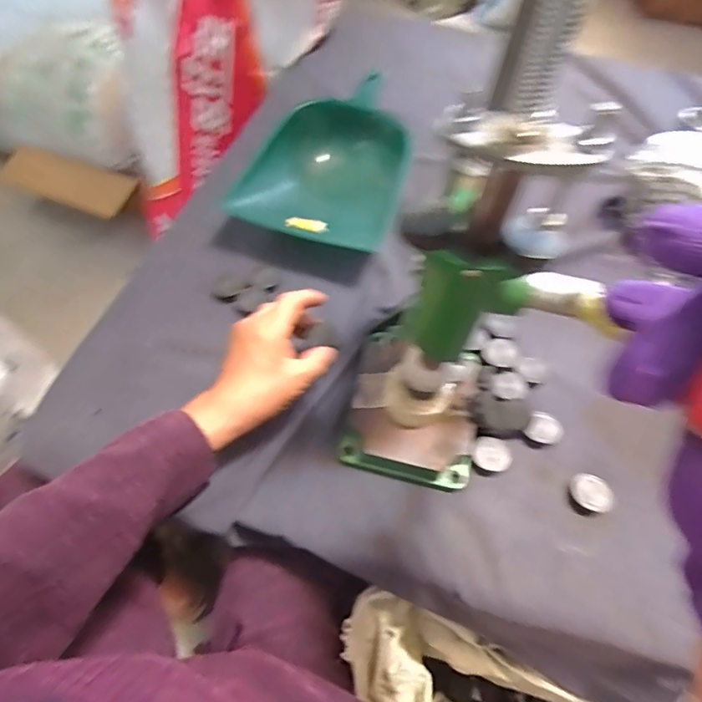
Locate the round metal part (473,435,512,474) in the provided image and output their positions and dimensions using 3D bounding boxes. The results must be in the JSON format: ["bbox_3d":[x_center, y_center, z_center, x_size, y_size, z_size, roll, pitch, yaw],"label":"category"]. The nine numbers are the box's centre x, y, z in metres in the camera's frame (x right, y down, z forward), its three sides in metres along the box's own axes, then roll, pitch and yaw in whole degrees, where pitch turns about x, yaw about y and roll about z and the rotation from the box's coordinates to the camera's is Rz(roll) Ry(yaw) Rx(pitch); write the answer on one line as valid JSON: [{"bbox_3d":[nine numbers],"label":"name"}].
[{"bbox_3d":[0.131,0.096,0.430,0.034,0.004,0.034,2,57,-4],"label":"round metal part"}]

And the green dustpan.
[{"bbox_3d":[-0.021,-0.224,0.581,0.179,0.072,0.247,17,57,6],"label":"green dustpan"}]

